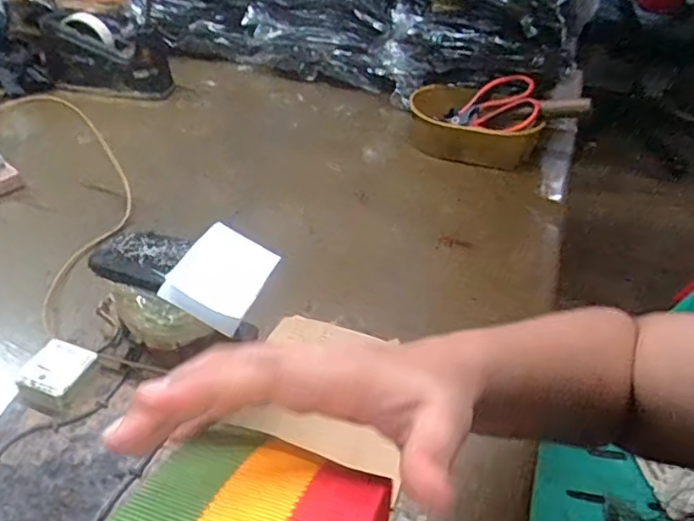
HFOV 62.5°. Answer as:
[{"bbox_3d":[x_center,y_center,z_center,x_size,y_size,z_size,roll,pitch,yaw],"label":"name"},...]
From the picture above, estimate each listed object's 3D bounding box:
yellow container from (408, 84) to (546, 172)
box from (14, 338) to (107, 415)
[{"bbox_3d":[0.178,-0.187,0.822,0.191,0.067,0.104,17,42,17],"label":"yellow container"},{"bbox_3d":[-0.230,0.092,0.458,0.043,0.023,0.053,14,41,14],"label":"box"}]

